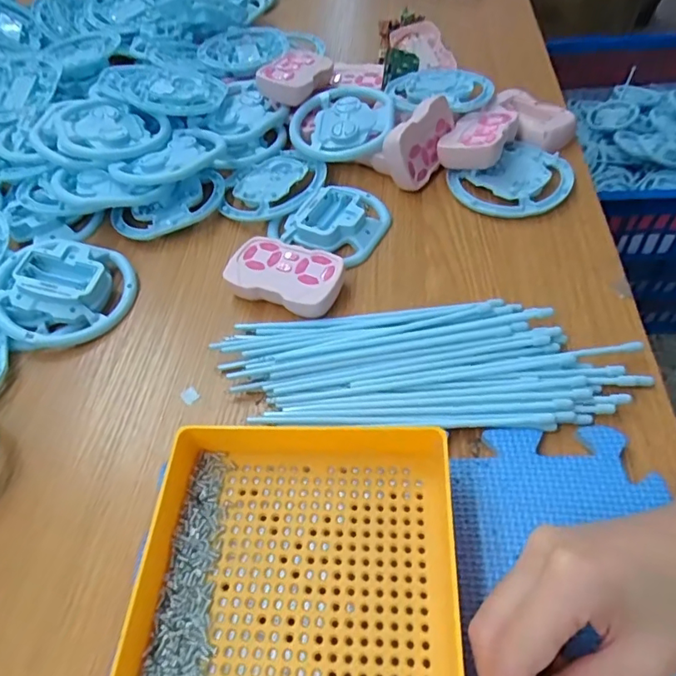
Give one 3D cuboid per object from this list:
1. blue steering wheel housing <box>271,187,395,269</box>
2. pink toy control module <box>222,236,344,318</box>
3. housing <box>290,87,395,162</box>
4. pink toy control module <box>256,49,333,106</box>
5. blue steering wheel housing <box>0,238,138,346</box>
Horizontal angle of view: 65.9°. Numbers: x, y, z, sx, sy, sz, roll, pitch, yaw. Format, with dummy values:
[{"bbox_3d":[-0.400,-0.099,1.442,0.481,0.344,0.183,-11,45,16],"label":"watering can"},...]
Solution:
[{"bbox_3d":[-0.003,-0.104,0.445,0.091,0.019,0.080,25,58,23],"label":"blue steering wheel housing"},{"bbox_3d":[-0.040,-0.047,0.401,0.087,0.022,0.055,15,55,16],"label":"pink toy control module"},{"bbox_3d":[0.004,-0.207,0.497,0.095,0.018,0.095,-1,53,2],"label":"housing"},{"bbox_3d":[-0.040,-0.269,0.535,0.059,0.029,0.074,14,55,16],"label":"pink toy control module"},{"bbox_3d":[-0.215,-0.040,0.403,0.102,0.028,0.091,2,54,4],"label":"blue steering wheel housing"}]

